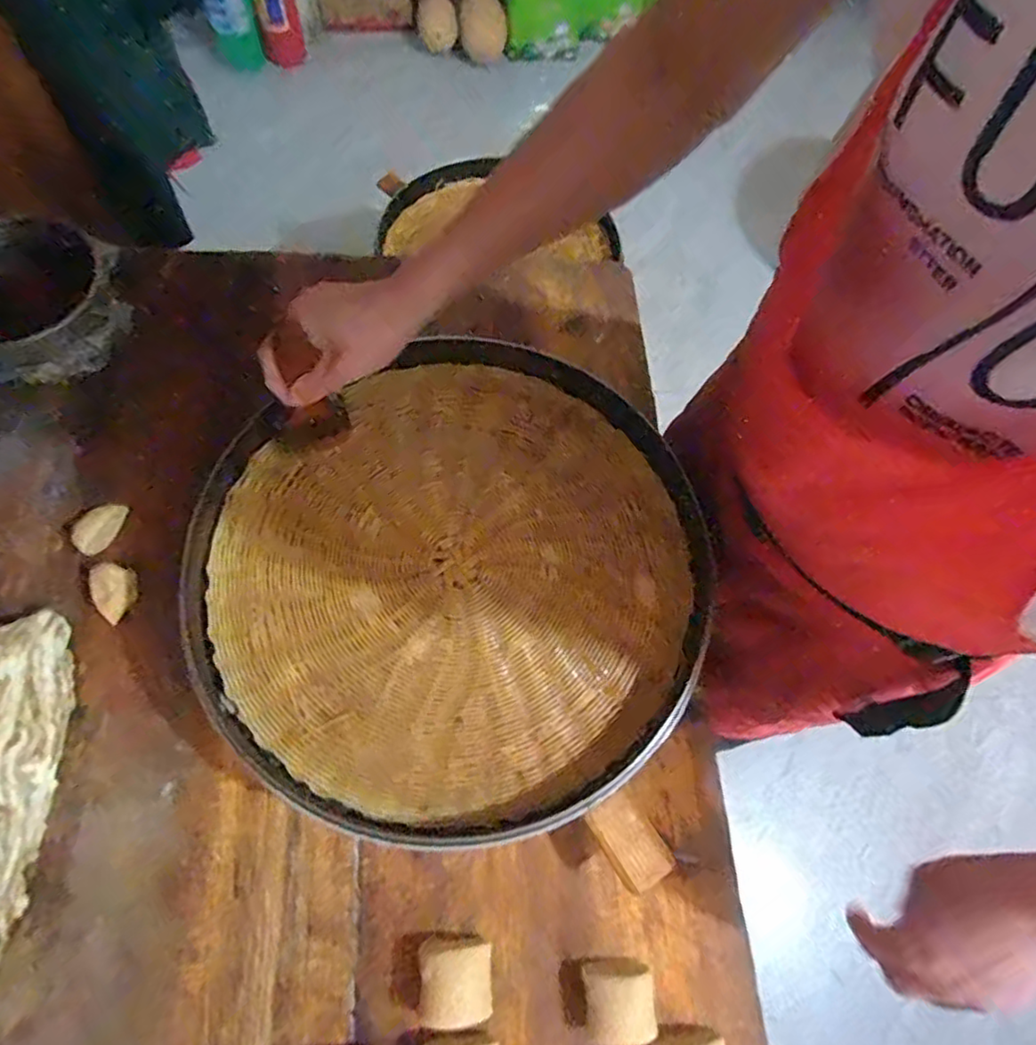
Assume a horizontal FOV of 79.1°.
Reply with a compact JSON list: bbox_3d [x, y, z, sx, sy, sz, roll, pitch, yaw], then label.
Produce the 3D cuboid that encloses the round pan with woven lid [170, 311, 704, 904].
[{"bbox_3d":[-0.062,0.038,0.575,0.435,0.063,0.445,11,63,1],"label":"round pan with woven lid"}]

